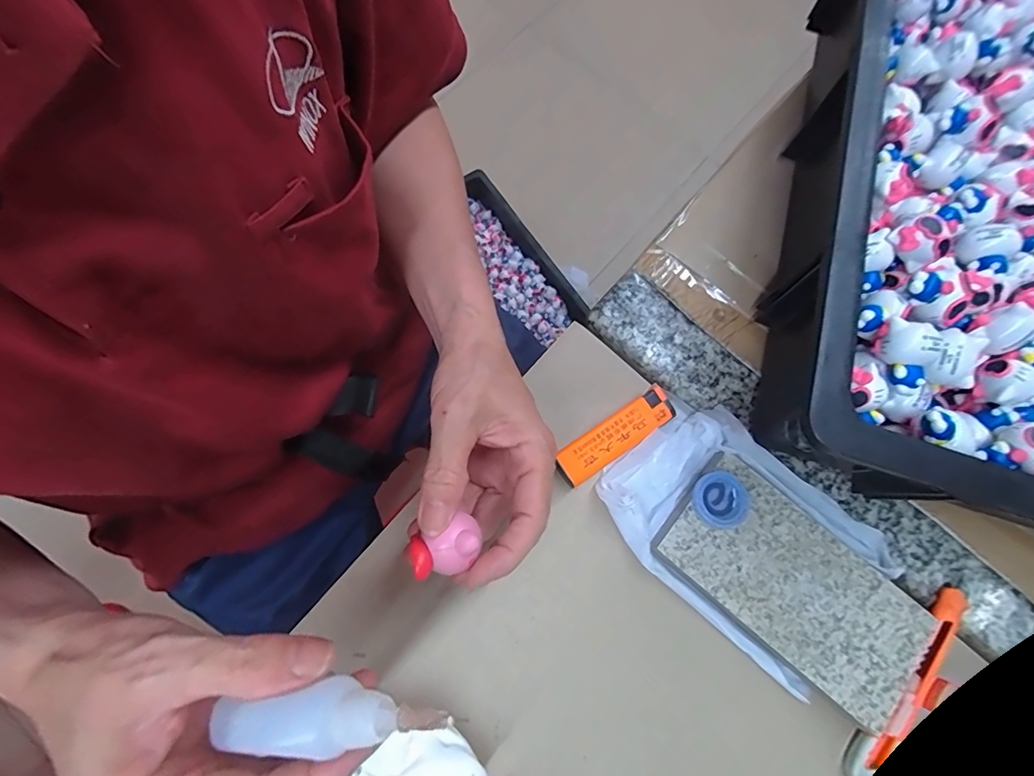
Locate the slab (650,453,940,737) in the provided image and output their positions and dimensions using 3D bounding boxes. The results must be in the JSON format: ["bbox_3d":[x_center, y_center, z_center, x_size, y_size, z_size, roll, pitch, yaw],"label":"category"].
[{"bbox_3d":[0.157,0.112,0.277,0.149,0.013,0.076,40,77,8],"label":"slab"}]

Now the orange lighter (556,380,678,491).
[{"bbox_3d":[0.061,0.029,0.301,0.081,0.009,0.023,-33,79,-11],"label":"orange lighter"}]

